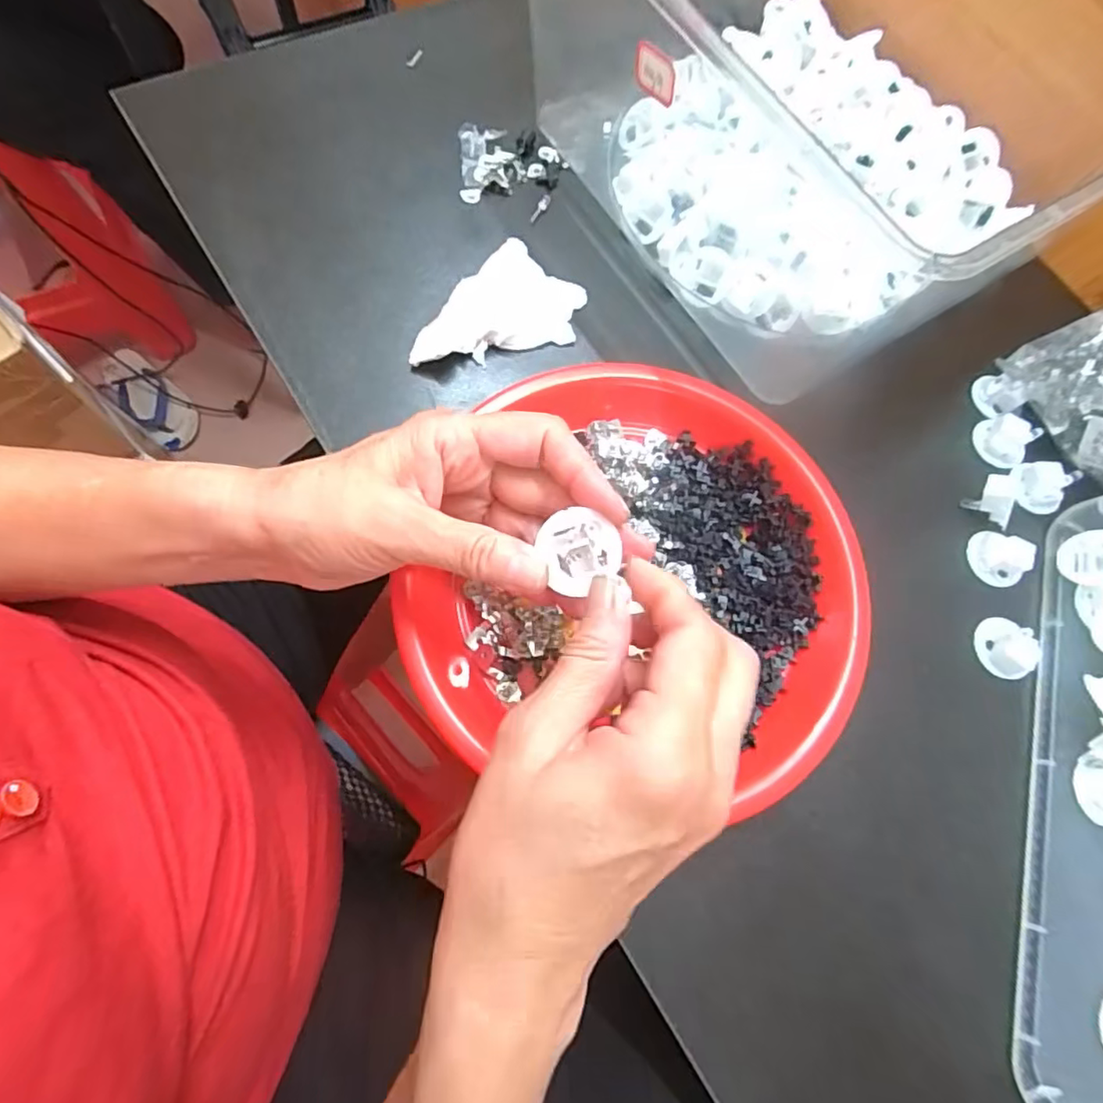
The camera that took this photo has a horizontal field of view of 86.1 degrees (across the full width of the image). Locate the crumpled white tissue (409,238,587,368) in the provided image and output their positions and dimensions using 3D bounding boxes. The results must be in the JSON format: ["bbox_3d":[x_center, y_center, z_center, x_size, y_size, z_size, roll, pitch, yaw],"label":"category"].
[{"bbox_3d":[-0.027,-0.136,0.343,0.059,0.023,0.105,38,72,6],"label":"crumpled white tissue"}]

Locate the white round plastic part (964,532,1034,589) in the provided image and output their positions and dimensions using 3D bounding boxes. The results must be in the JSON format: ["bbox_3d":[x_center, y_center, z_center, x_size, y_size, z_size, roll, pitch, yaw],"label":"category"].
[{"bbox_3d":[0.257,0.003,0.339,0.029,0.019,0.023,38,72,6],"label":"white round plastic part"}]

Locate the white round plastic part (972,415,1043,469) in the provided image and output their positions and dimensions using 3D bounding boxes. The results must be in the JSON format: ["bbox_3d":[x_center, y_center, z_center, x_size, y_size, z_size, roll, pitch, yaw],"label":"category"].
[{"bbox_3d":[0.280,-0.070,0.364,0.024,0.020,0.032,-36,79,-10],"label":"white round plastic part"}]

